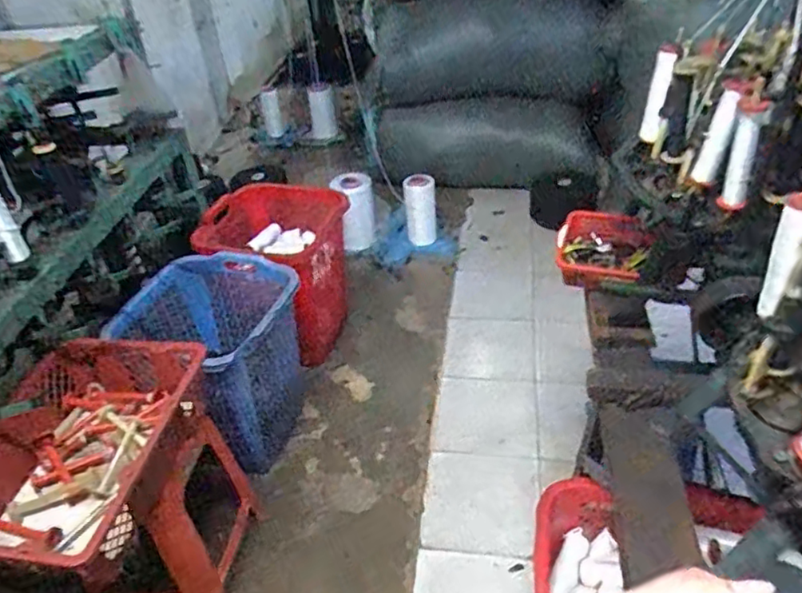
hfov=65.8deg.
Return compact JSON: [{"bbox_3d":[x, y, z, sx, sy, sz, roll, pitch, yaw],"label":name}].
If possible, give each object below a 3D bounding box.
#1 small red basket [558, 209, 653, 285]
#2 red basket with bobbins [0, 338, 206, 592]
[{"bbox_3d":[0.380,-0.080,1.174,0.164,0.078,0.142,10,40,19],"label":"small red basket"},{"bbox_3d":[-0.628,0.304,1.211,0.381,0.204,0.459,5,39,13],"label":"red basket with bobbins"}]

